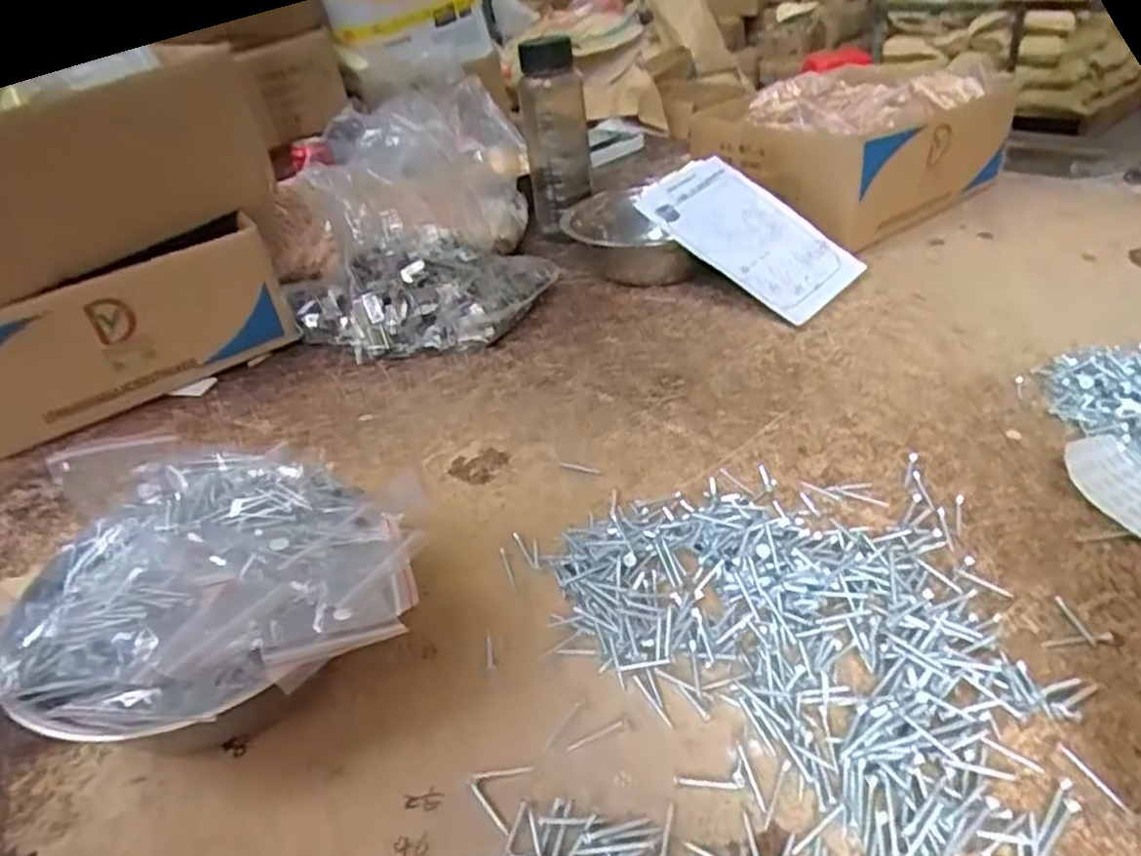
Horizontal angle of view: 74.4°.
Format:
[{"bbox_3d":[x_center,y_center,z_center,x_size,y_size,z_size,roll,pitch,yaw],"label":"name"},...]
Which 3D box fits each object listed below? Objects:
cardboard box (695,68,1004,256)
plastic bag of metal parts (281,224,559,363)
[{"bbox_3d":[0.357,-0.341,0.933,0.286,0.146,0.217,-28,38,-28],"label":"cardboard box"},{"bbox_3d":[-0.162,-0.153,0.804,0.273,0.097,0.155,-5,33,4],"label":"plastic bag of metal parts"}]

